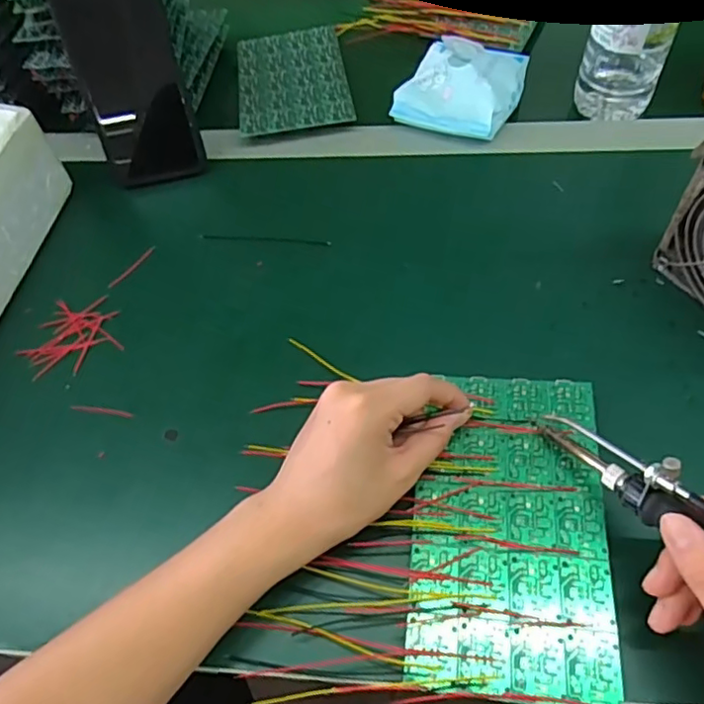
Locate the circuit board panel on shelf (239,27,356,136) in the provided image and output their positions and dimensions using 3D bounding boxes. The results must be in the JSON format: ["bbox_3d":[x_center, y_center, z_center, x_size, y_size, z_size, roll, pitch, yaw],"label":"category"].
[{"bbox_3d":[-0.057,-0.265,0.572,0.101,0.008,0.166,-9,56,1],"label":"circuit board panel on shelf"}]

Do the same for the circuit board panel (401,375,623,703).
[{"bbox_3d":[0.086,0.090,0.327,0.100,0.007,0.170,5,58,6],"label":"circuit board panel"}]

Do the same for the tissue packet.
[{"bbox_3d":[0.095,-0.236,0.525,0.100,0.036,0.104,22,62,19],"label":"tissue packet"}]

